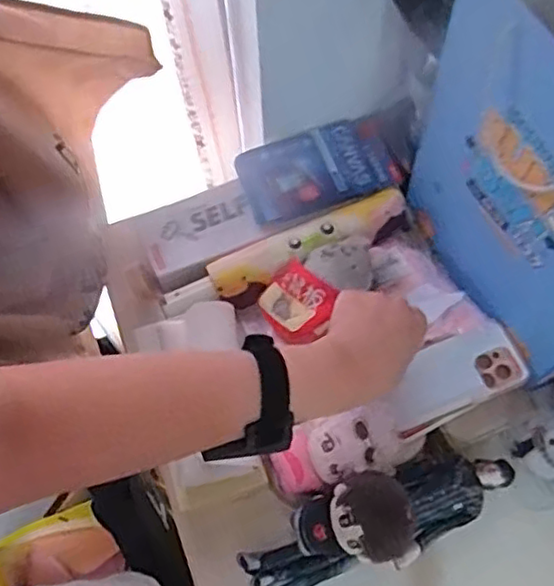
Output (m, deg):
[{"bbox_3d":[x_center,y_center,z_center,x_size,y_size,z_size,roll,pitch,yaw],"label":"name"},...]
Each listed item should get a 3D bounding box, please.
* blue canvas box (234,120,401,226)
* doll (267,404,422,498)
[{"bbox_3d":[0.049,-0.141,0.747,0.174,0.029,0.101,-16,65,-6],"label":"blue canvas box"},{"bbox_3d":[0.069,0.145,0.608,0.148,0.057,0.066,-14,65,-5],"label":"doll"}]

